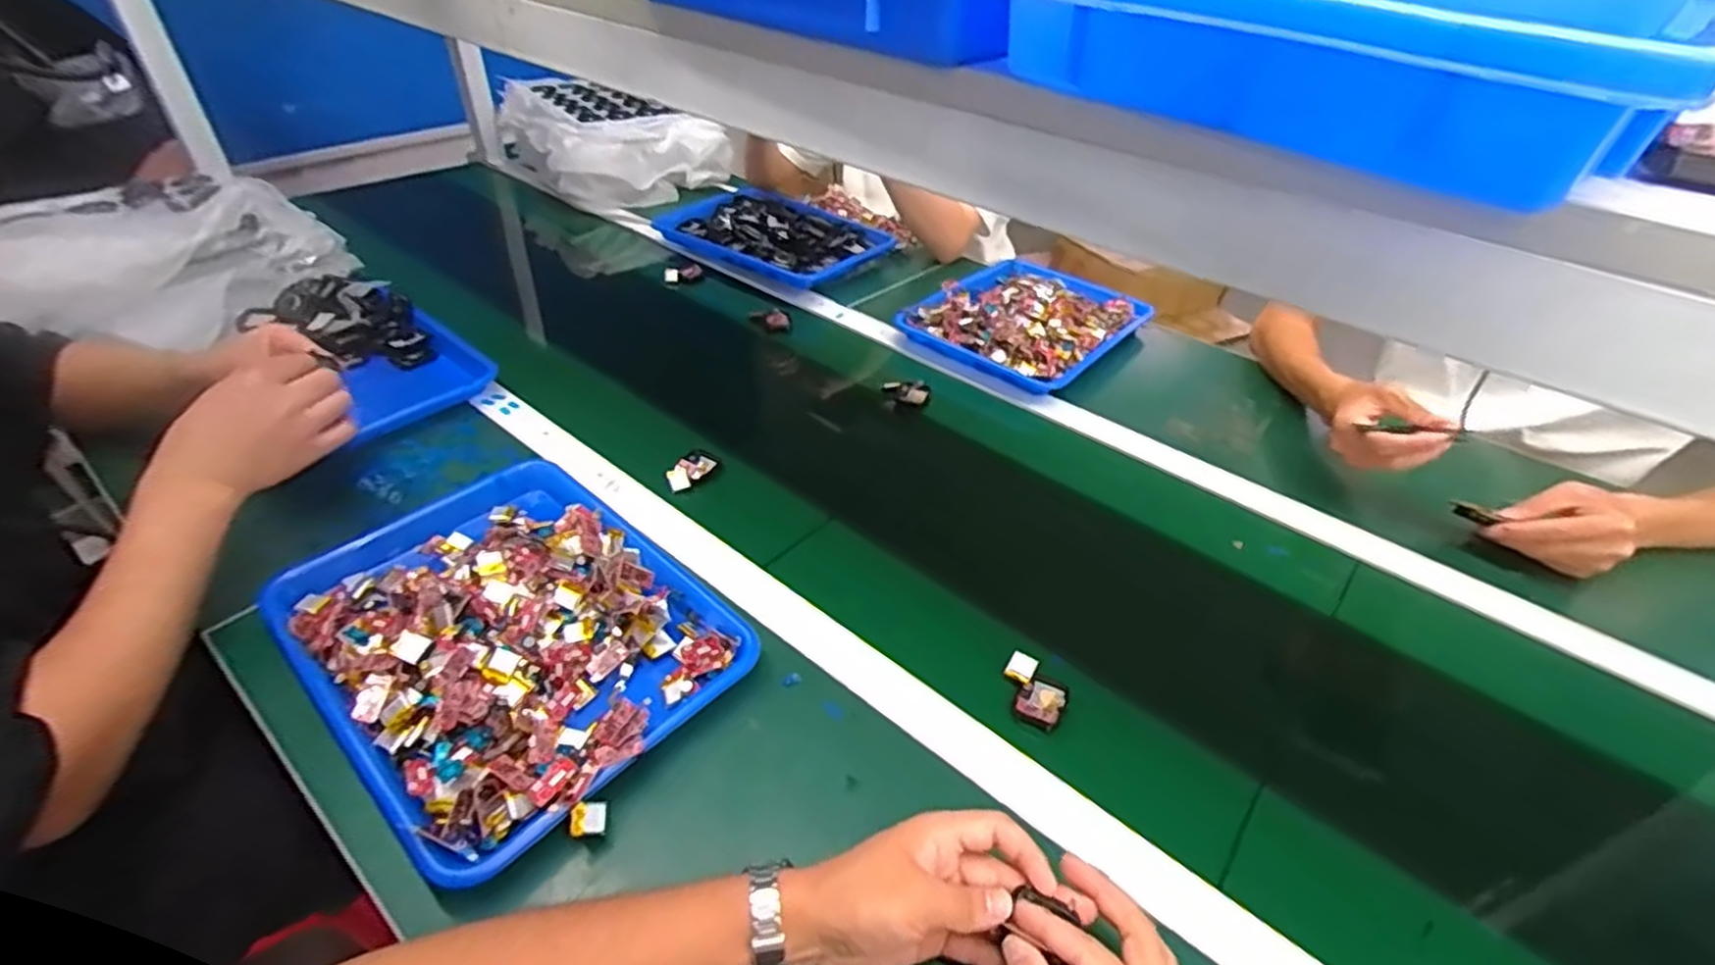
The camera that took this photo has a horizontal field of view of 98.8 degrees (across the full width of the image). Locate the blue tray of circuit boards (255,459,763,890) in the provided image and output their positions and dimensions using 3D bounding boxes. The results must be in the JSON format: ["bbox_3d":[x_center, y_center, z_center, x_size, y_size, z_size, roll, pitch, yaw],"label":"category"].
[{"bbox_3d":[-0.270,0.107,0.570,0.341,0.044,0.261,30,46,28],"label":"blue tray of circuit boards"}]

